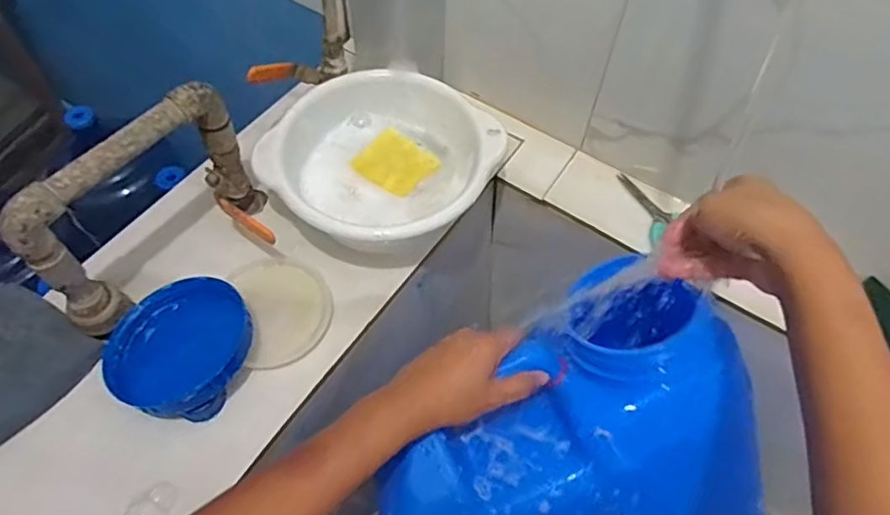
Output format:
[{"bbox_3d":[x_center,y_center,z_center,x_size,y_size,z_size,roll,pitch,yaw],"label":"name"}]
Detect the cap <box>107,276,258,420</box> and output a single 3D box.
[{"bbox_3d":[-0.224,0.073,0.523,0.122,0.045,0.118,1,58,-1],"label":"cap"}]

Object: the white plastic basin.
[{"bbox_3d":[-0.059,-0.086,0.602,0.200,0.088,0.192,1,58,-1],"label":"white plastic basin"}]

